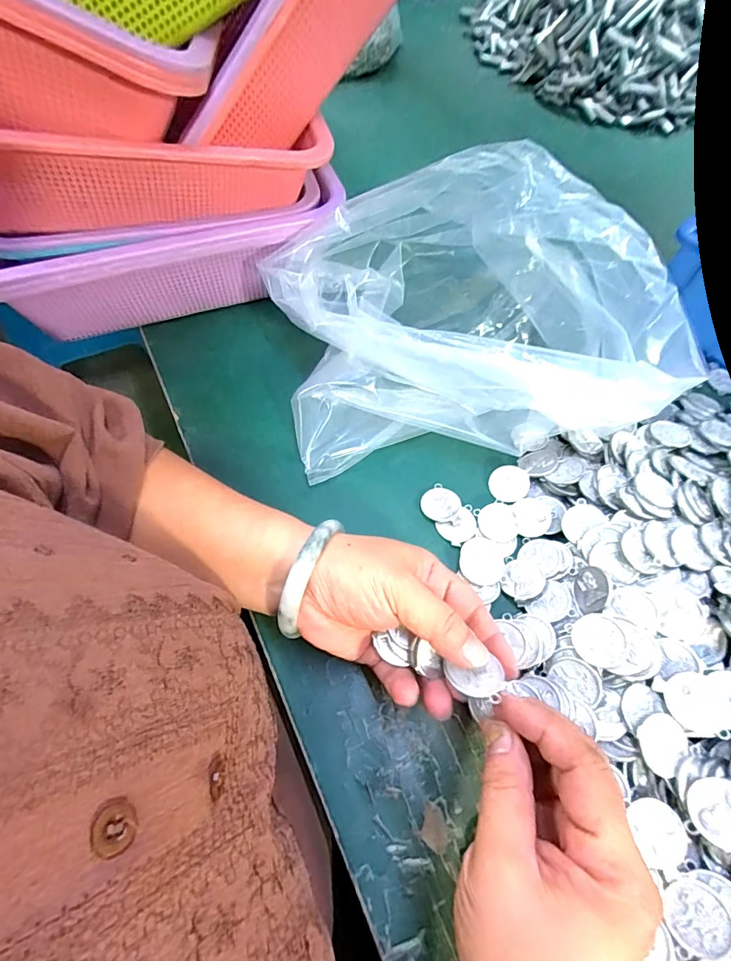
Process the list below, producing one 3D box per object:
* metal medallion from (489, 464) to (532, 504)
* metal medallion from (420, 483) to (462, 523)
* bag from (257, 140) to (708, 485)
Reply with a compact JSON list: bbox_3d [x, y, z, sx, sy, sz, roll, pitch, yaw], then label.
[{"bbox_3d":[0.111,0.003,0.340,0.029,0.004,0.030,-7,66,16],"label":"metal medallion"},{"bbox_3d":[0.057,0.017,0.332,0.028,0.004,0.030,1,61,-1],"label":"metal medallion"},{"bbox_3d":[0.073,-0.155,0.355,0.294,0.126,0.271,-5,61,-5],"label":"bag"}]

